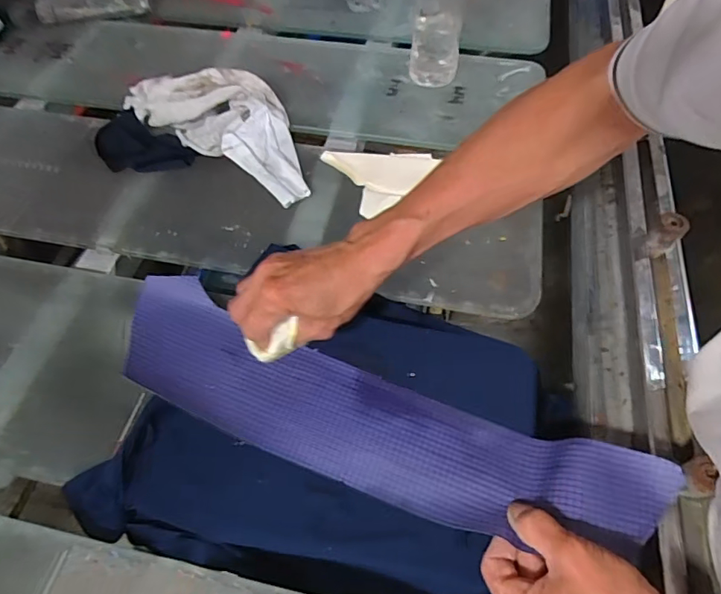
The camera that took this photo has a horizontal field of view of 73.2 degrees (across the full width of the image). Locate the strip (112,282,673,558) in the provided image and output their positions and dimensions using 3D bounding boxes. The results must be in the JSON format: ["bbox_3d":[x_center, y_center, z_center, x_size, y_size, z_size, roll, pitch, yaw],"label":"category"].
[{"bbox_3d":[-0.002,0.090,0.382,0.427,0.034,0.099,17,59,13],"label":"strip"}]

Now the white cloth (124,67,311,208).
[{"bbox_3d":[-0.159,-0.221,0.589,0.296,0.042,0.126,30,63,20],"label":"white cloth"}]

